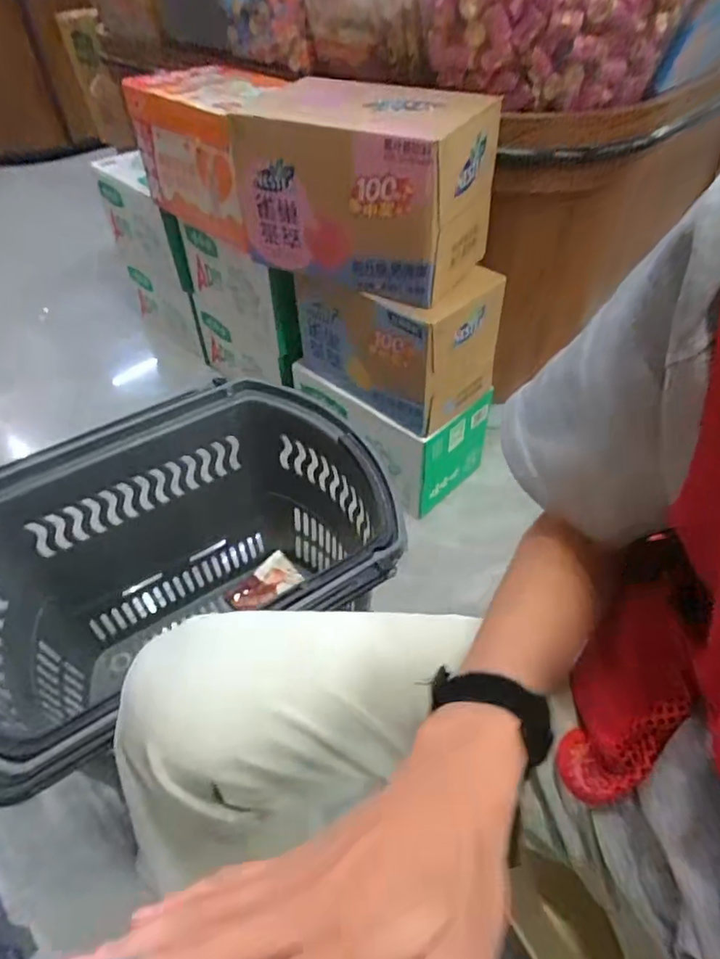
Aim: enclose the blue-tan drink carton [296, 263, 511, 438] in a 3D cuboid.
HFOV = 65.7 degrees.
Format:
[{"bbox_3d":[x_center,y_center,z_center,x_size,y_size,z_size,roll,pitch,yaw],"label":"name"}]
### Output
[{"bbox_3d":[0.059,-0.258,0.975,0.311,0.221,0.186,32,55,28],"label":"blue-tan drink carton"}]

